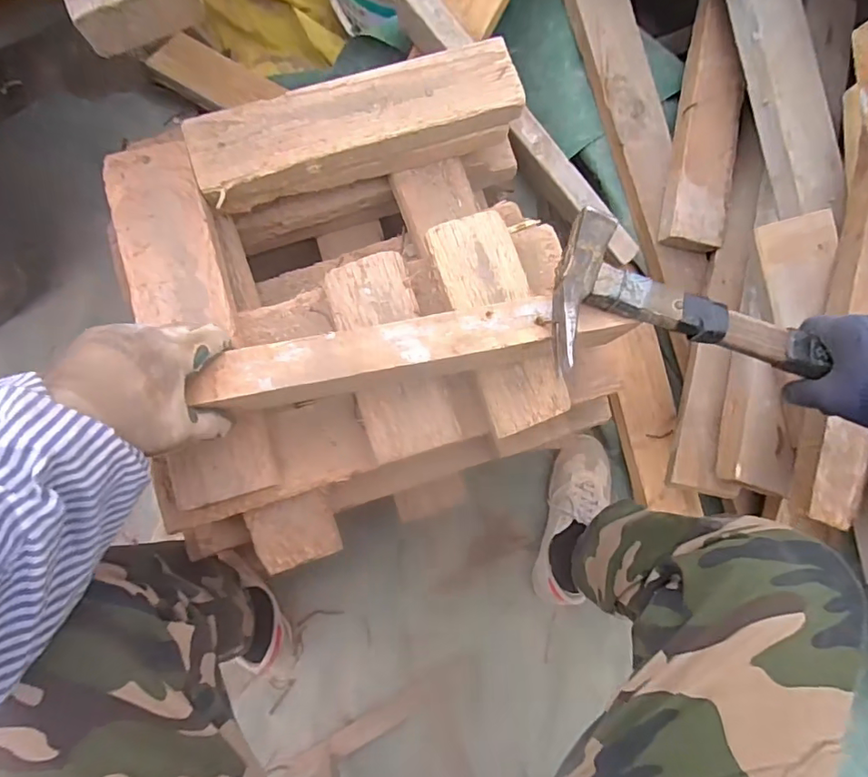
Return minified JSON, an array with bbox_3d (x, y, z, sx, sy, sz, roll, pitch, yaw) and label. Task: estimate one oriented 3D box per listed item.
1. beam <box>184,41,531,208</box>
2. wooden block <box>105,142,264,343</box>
[{"bbox_3d":[-0.082,-0.289,0.599,0.358,0.065,0.091,-19,82,-5],"label":"beam"},{"bbox_3d":[-0.265,-0.135,0.576,0.099,0.100,0.216,-17,82,-5],"label":"wooden block"}]

